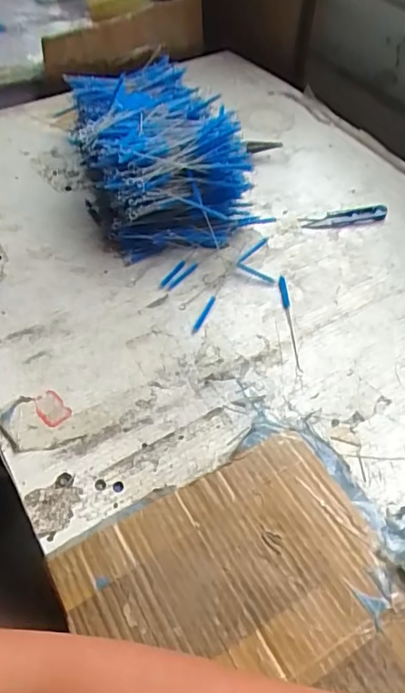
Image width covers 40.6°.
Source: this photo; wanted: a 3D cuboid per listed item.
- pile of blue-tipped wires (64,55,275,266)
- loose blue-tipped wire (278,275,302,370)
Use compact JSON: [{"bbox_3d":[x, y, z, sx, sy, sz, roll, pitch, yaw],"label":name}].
[{"bbox_3d":[-0.063,-0.243,0.660,0.166,0.102,0.310,-15,52,-14],"label":"pile of blue-tipped wires"},{"bbox_3d":[0.089,-0.025,0.562,0.008,0.006,0.128,-1,50,-2],"label":"loose blue-tipped wire"}]

